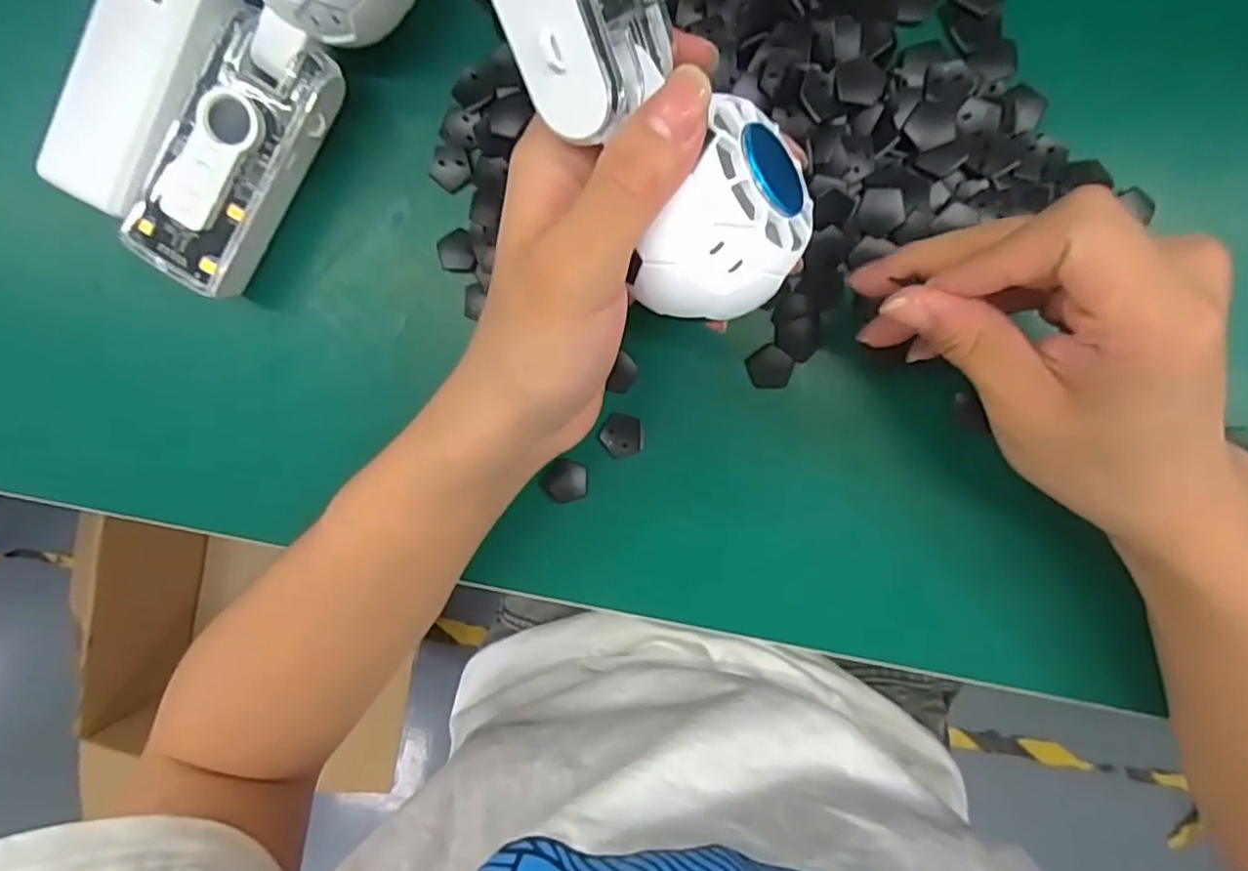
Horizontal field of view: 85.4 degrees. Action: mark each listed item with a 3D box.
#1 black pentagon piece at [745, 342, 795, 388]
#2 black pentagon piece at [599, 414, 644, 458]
[{"bbox_3d":[0.063,-0.029,0.289,0.018,0.004,0.019,-39,89,7],"label":"black pentagon piece"},{"bbox_3d":[-0.001,0.000,0.298,0.018,0.004,0.019,2,94,5],"label":"black pentagon piece"}]

